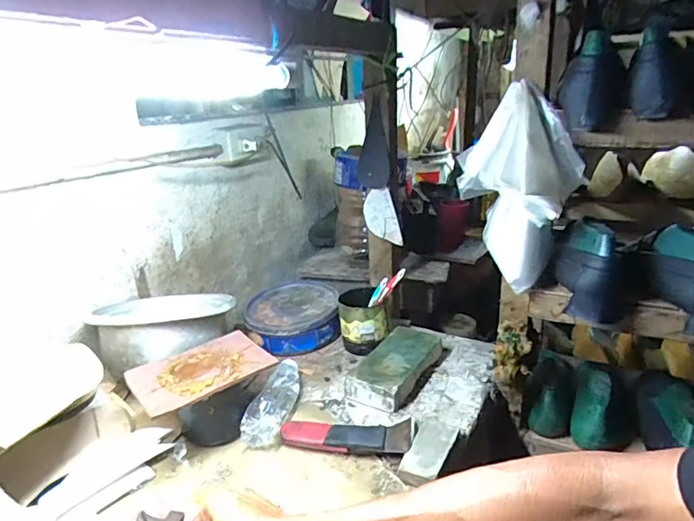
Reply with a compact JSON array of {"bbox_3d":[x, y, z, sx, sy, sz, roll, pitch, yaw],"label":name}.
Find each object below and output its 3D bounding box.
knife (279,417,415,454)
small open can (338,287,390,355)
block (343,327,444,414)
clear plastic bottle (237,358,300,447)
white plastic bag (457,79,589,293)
[{"bbox_3d":[-0.001,0.236,0.670,0.179,0.028,0.058,2,19,11],"label":"knife"},{"bbox_3d":[0.029,0.109,0.896,0.084,0.092,0.095,-3,19,-2],"label":"small open can"},{"bbox_3d":[0.079,0.172,0.805,0.102,0.045,0.184,8,22,27],"label":"block"},{"bbox_3d":[-0.108,0.206,0.746,0.055,0.044,0.172,1,19,10],"label":"clear plastic bottle"},{"bbox_3d":[0.232,-0.098,0.674,0.098,0.253,0.116,-11,21,-23],"label":"white plastic bag"}]

